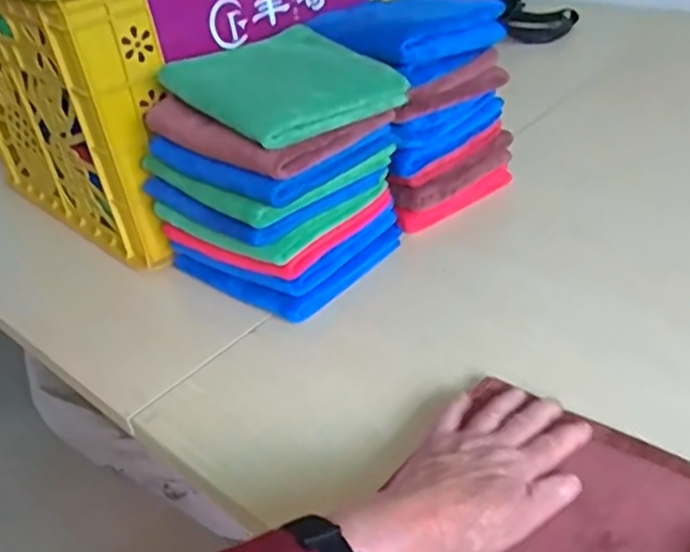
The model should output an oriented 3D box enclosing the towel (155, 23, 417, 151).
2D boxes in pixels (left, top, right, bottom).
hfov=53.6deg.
[{"bbox_3d":[-0.054,-0.172,0.614,0.166,0.030,0.182,-27,40,-24],"label":"towel"}]

